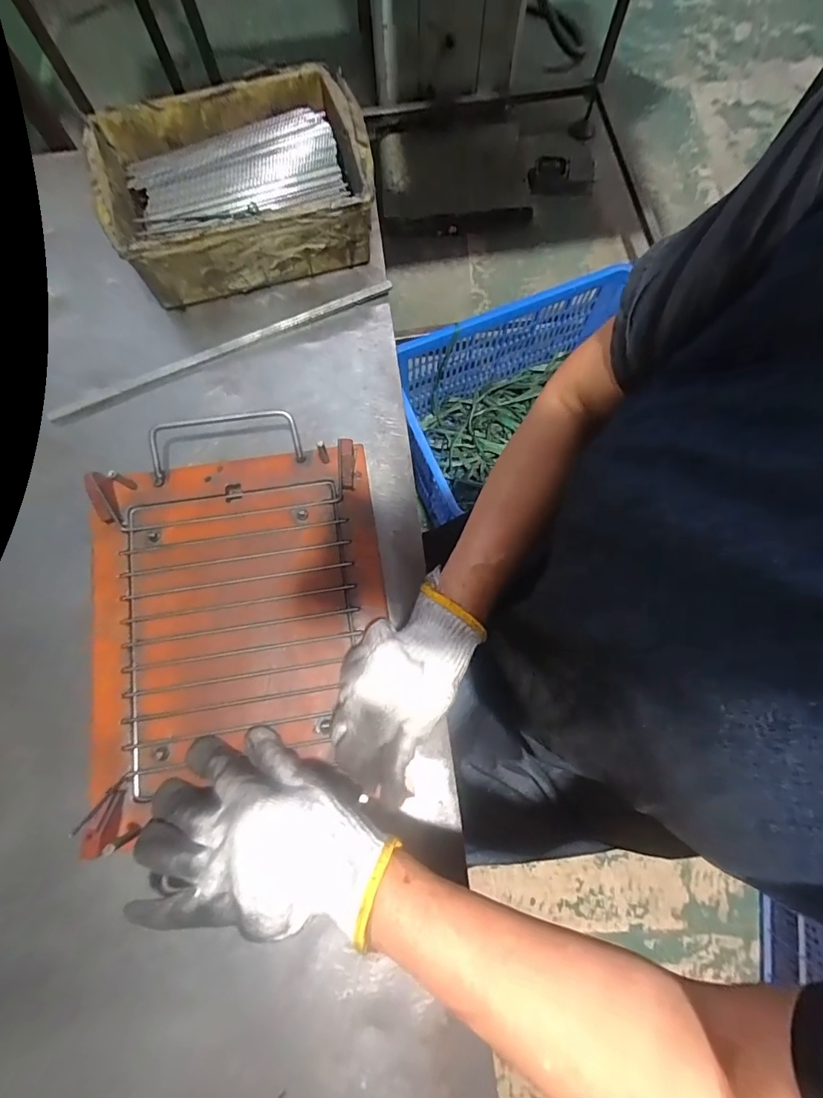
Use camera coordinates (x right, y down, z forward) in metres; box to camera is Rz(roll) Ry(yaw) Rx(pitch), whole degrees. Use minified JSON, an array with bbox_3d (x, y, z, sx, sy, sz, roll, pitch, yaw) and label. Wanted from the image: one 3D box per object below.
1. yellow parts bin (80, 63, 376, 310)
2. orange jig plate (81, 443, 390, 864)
[{"bbox_3d":[-0.171,-0.359,0.460,0.246,0.082,0.173,-14,76,-2],"label":"yellow parts bin"},{"bbox_3d":[-0.144,0.055,0.380,0.239,0.027,0.281,-10,76,-3],"label":"orange jig plate"}]

